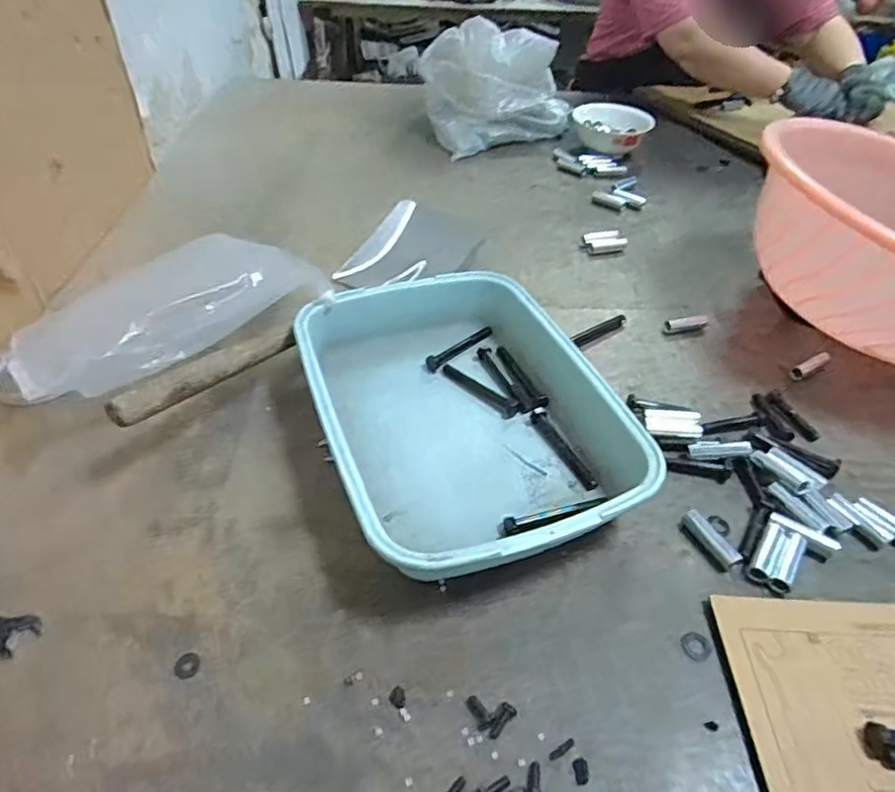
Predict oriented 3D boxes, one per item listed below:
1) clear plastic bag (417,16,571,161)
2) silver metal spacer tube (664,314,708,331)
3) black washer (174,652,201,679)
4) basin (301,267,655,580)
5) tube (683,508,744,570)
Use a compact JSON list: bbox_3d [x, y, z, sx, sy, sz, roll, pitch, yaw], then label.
[{"bbox_3d":[0.102,-0.543,1.018,0.270,0.159,0.140,-19,49,-23],"label":"clear plastic bag"},{"bbox_3d":[0.276,-0.085,0.670,0.063,0.010,0.016,-14,47,-18],"label":"silver metal spacer tube"},{"bbox_3d":[-0.167,0.172,0.375,0.015,0.004,0.016,3,44,-3],"label":"black washer"},{"bbox_3d":[0.013,0.014,0.511,0.240,0.064,0.311,-12,47,-17],"label":"basin"},{"bbox_3d":[0.203,0.110,0.451,0.010,0.017,0.050,-18,49,-22],"label":"tube"}]

